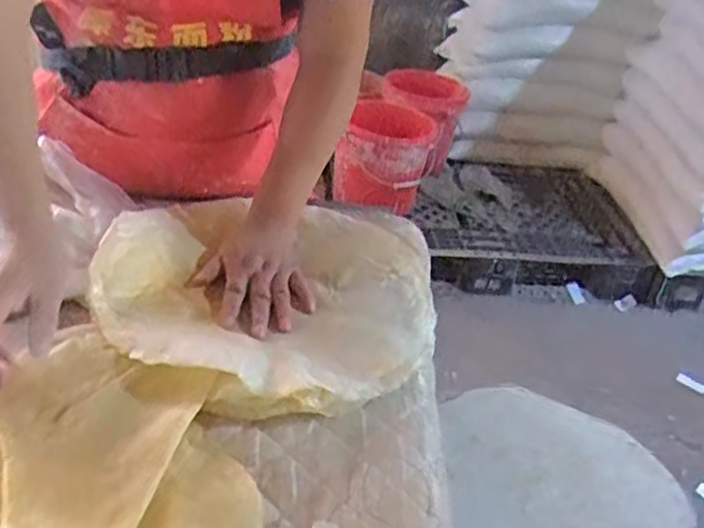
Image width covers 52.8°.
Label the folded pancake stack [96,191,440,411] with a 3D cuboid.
[{"bbox_3d":[-0.082,0.023,0.776,0.368,0.054,0.349,3,35,-8],"label":"folded pancake stack"}]

